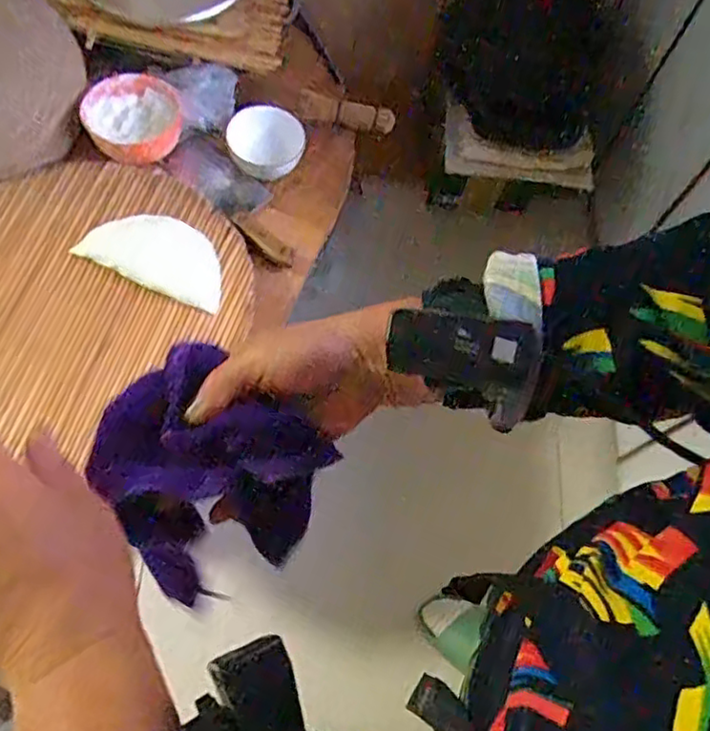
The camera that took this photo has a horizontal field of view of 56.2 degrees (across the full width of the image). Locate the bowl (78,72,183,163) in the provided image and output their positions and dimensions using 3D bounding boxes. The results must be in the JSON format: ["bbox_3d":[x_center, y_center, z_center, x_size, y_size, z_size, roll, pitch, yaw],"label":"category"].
[{"bbox_3d":[-0.352,-0.394,1.055,0.144,0.069,0.165,-24,59,-11],"label":"bowl"}]

